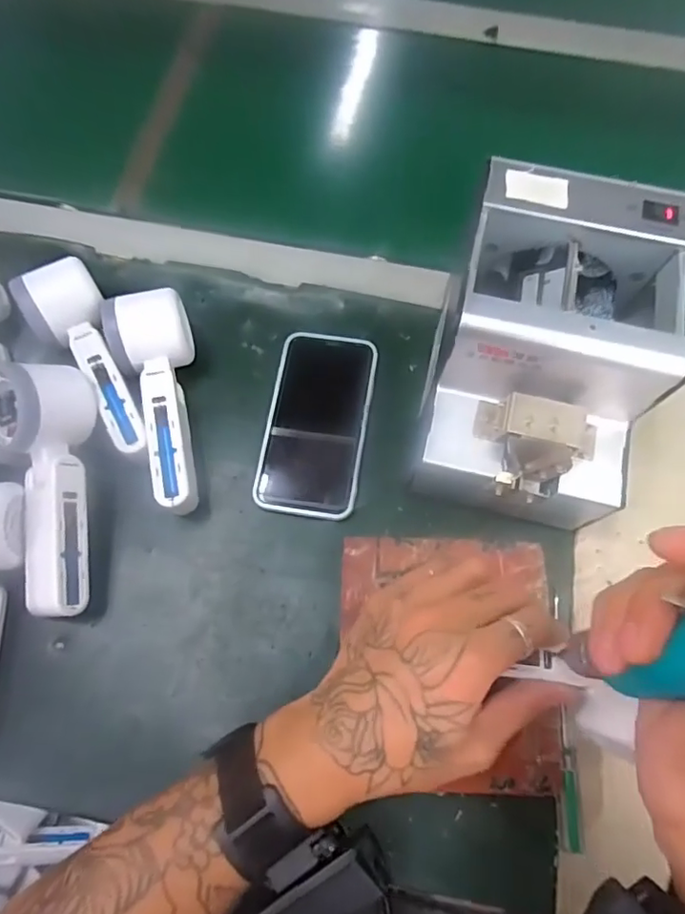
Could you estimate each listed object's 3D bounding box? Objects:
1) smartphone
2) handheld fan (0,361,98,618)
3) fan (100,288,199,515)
[{"bbox_3d":[-0.019,-0.028,0.429,0.074,0.012,0.143,9,70,2],"label":"smartphone"},{"bbox_3d":[-0.199,0.022,0.371,0.066,0.051,0.165,-8,84,-3],"label":"handheld fan"},{"bbox_3d":[-0.131,-0.037,0.406,0.055,0.062,0.157,-11,70,-5],"label":"fan"}]

